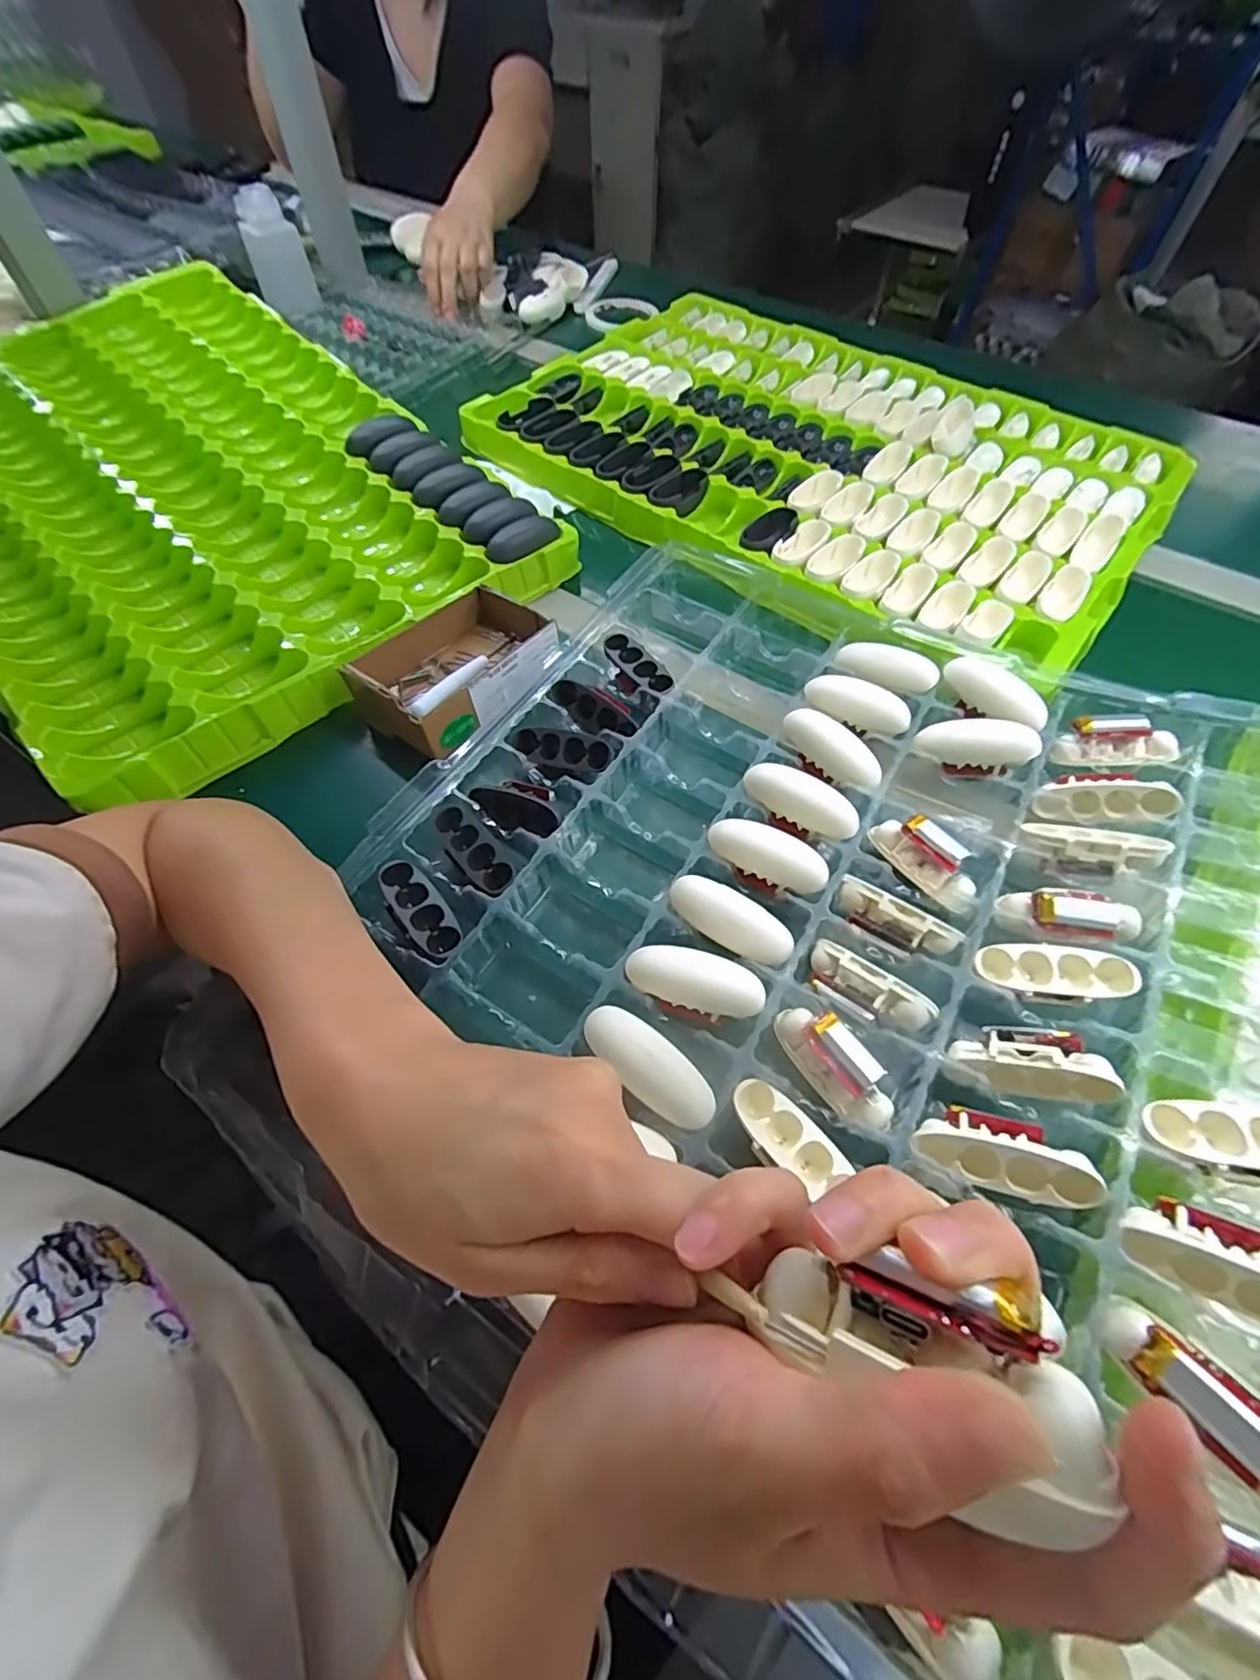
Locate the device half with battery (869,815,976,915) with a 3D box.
[{"bbox_3d":[0.163,0.010,0.339,0.026,0.021,0.061,-29,63,-18],"label":"device half with battery"}]

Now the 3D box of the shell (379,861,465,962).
[{"bbox_3d":[-0.109,0.037,0.321,0.026,0.011,0.065,-32,64,-19],"label":"shell"}]

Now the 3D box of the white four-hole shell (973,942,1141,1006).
[{"bbox_3d":[0.199,0.064,0.293,0.064,0.015,0.025,2,56,14],"label":"white four-hole shell"}]

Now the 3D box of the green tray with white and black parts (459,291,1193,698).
[{"bbox_3d":[0.169,-0.366,0.591,0.564,0.053,0.419,37,65,20],"label":"green tray with white and black parts"}]

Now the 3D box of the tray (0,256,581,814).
[{"bbox_3d":[-0.376,-0.296,0.509,0.585,0.053,0.375,39,65,21],"label":"tray"}]

